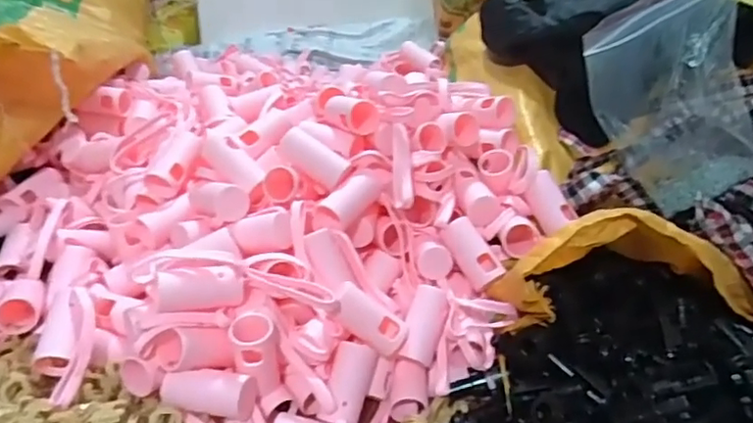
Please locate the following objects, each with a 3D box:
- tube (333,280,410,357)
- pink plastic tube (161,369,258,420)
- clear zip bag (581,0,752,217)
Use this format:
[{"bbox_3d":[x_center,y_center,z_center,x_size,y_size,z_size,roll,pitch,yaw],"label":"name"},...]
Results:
[{"bbox_3d":[-0.005,0.084,0.465,0.066,0.021,0.026,43,35,-9],"label":"tube"},{"bbox_3d":[-0.123,0.131,0.431,0.066,0.025,0.029,1,34,-5],"label":"pink plastic tube"},{"bbox_3d":[0.297,-0.115,0.576,0.171,0.223,0.067,-37,31,-2],"label":"clear zip bag"}]

